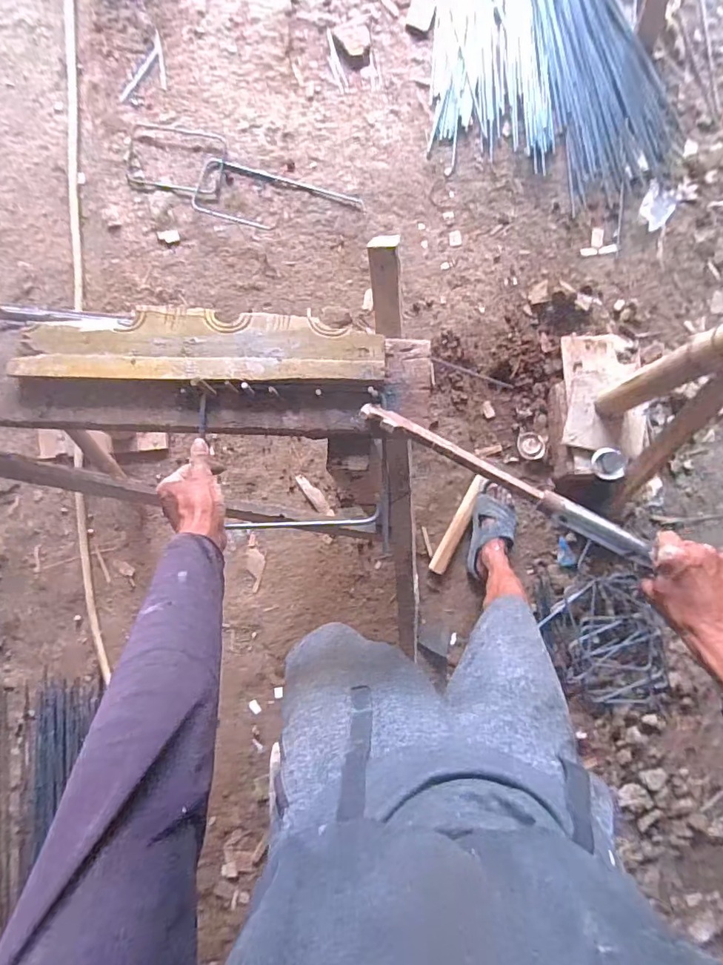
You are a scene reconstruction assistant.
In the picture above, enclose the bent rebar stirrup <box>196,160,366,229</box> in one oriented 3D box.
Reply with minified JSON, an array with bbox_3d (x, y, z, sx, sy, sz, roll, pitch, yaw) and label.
[{"bbox_3d":[-0.227,-0.752,1.316,0.451,0.014,0.148,16,86,1],"label":"bent rebar stirrup"}]

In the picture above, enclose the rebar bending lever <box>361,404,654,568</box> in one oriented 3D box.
[{"bbox_3d":[0.249,0.049,0.510,0.561,0.027,0.024,29,88,12],"label":"rebar bending lever"}]

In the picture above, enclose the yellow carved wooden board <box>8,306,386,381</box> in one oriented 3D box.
[{"bbox_3d":[-0.192,-0.162,0.581,0.430,0.032,0.087,3,87,1],"label":"yellow carved wooden board"}]

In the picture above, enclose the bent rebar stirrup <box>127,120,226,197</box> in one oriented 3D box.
[{"bbox_3d":[-0.503,-0.883,1.327,0.273,0.015,0.184,9,86,0],"label":"bent rebar stirrup"}]

